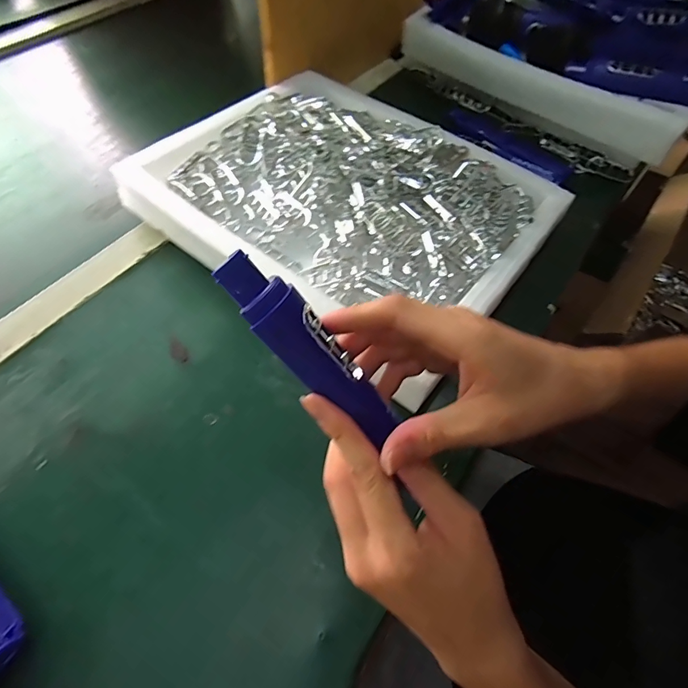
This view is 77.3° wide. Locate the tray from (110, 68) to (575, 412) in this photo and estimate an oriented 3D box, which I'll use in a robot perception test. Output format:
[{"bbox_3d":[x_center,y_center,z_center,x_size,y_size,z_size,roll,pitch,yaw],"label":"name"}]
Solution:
[{"bbox_3d":[0.006,-0.156,0.418,0.353,0.044,0.291,35,62,18],"label":"tray"}]

